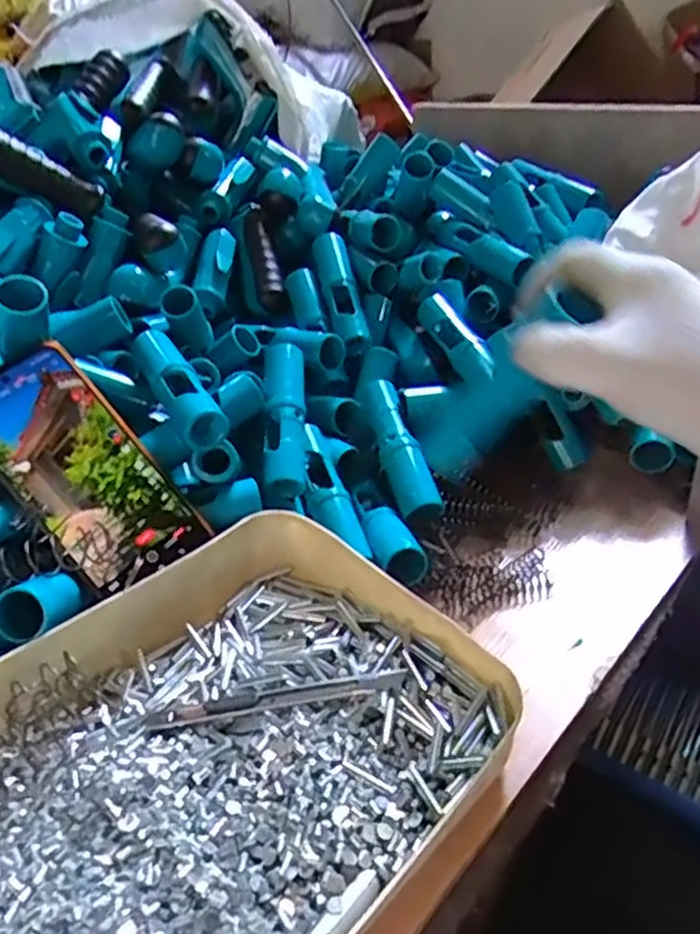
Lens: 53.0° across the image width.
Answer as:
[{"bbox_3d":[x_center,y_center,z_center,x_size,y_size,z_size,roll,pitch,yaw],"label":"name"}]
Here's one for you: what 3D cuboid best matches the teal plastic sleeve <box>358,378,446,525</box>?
[{"bbox_3d":[0.035,-0.013,0.524,0.028,0.028,0.125,-13,53,-9],"label":"teal plastic sleeve"}]

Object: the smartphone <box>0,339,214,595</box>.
[{"bbox_3d":[-0.159,0.000,0.418,0.078,0.151,0.015,-39,1,-26],"label":"smartphone"}]

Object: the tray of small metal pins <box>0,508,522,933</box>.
[{"bbox_3d":[-0.094,0.145,0.330,0.326,0.054,0.246,-31,40,-31],"label":"tray of small metal pins"}]

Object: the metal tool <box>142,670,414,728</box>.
[{"bbox_3d":[-0.042,0.121,0.374,0.140,0.008,0.015,-6,34,2],"label":"metal tool"}]

